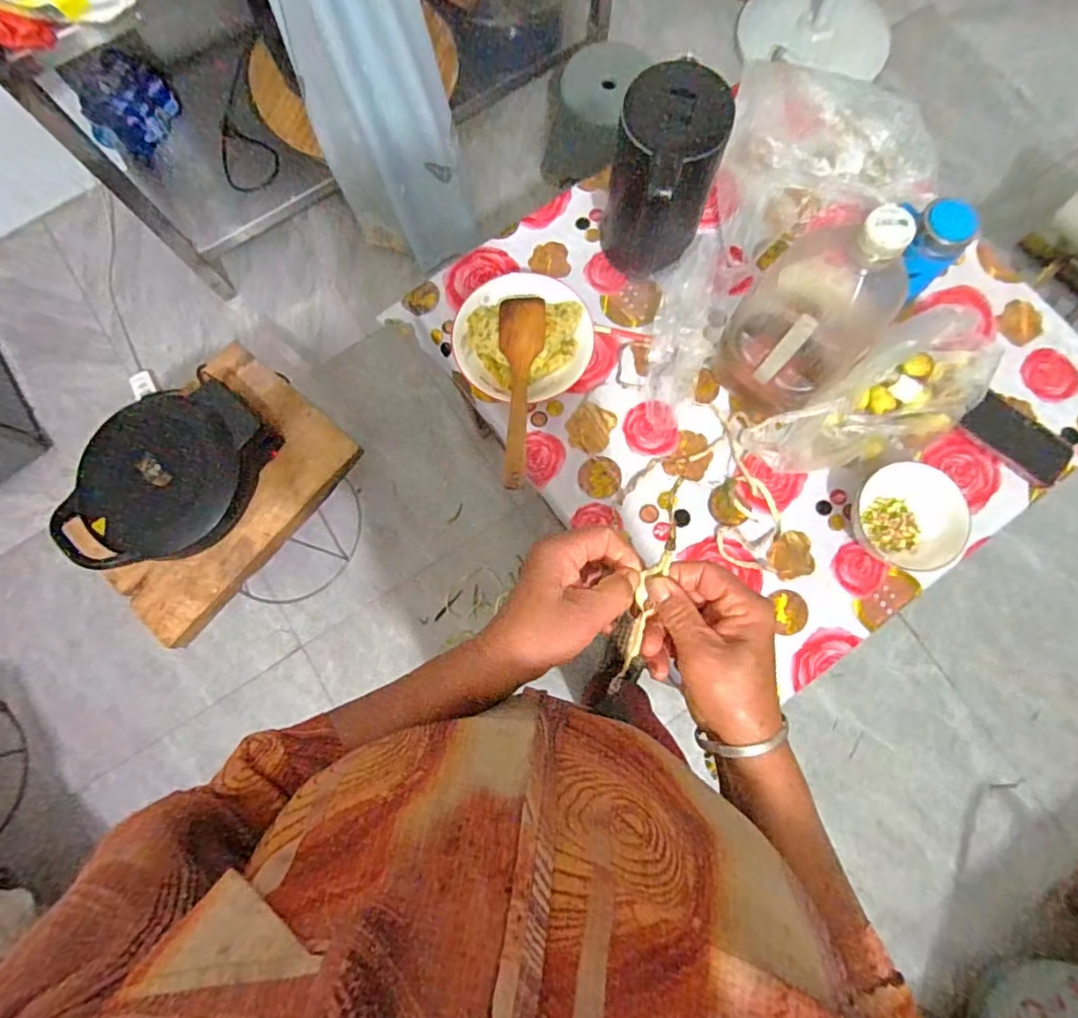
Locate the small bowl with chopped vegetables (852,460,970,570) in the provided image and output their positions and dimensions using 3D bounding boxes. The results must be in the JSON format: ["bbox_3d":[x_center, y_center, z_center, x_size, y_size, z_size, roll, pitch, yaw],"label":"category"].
[{"bbox_3d":[0.496,0.005,0.761,0.127,0.068,0.126,0,76,2],"label":"small bowl with chopped vegetables"}]

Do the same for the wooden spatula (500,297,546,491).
[{"bbox_3d":[-0.024,-0.165,0.783,0.062,0.026,0.273,0,79,1],"label":"wooden spatula"}]

